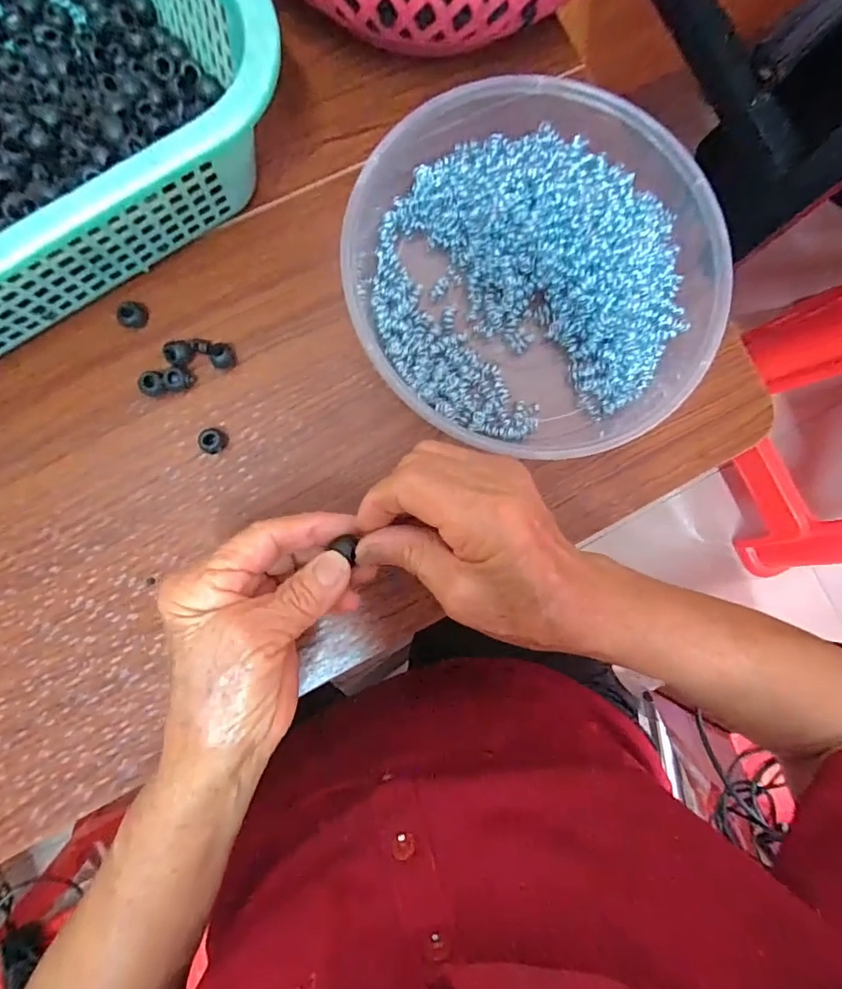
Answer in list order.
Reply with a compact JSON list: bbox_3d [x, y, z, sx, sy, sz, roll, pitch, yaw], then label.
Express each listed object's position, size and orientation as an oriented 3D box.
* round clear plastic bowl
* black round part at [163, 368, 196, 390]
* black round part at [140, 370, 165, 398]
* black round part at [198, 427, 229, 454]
[{"bbox_3d":[0.068,-0.136,0.317,0.218,0.048,0.223,0,86,-4],"label":"round clear plastic bowl"},{"bbox_3d":[-0.148,-0.069,0.309,0.013,0.012,0.013,0,86,-4],"label":"black round part"},{"bbox_3d":[-0.163,-0.068,0.307,0.015,0.009,0.015,0,86,-4],"label":"black round part"},{"bbox_3d":[-0.126,-0.033,0.308,0.012,0.017,0.016,24,84,-2],"label":"black round part"}]

